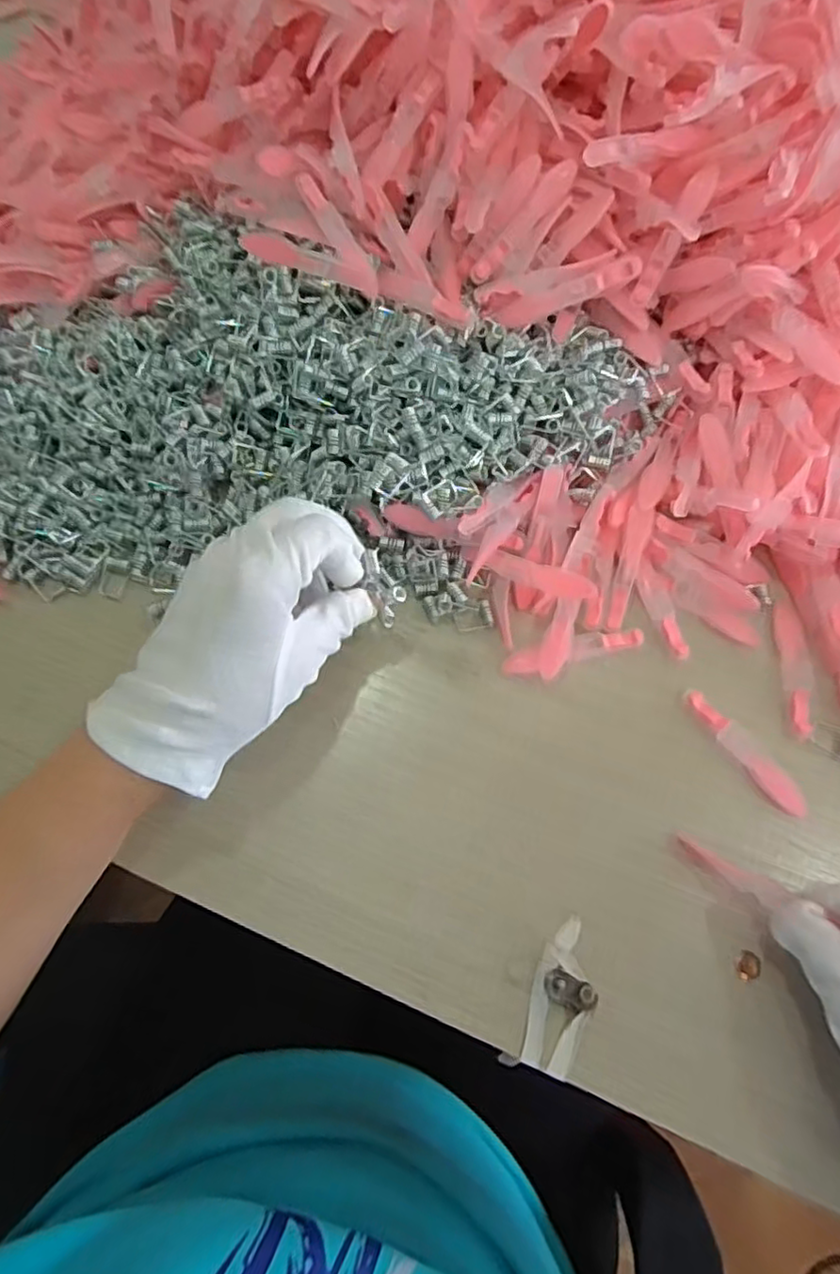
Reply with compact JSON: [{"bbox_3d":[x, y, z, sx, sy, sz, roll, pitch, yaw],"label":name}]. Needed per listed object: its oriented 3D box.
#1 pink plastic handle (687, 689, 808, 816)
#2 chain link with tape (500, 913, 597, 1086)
[{"bbox_3d":[0.165,0.057,0.316,0.016,0.007,0.075,-33,72,-13],"label":"pink plastic handle"},{"bbox_3d":[0.063,0.160,0.275,0.027,0.015,0.065,26,70,9],"label":"chain link with tape"}]

